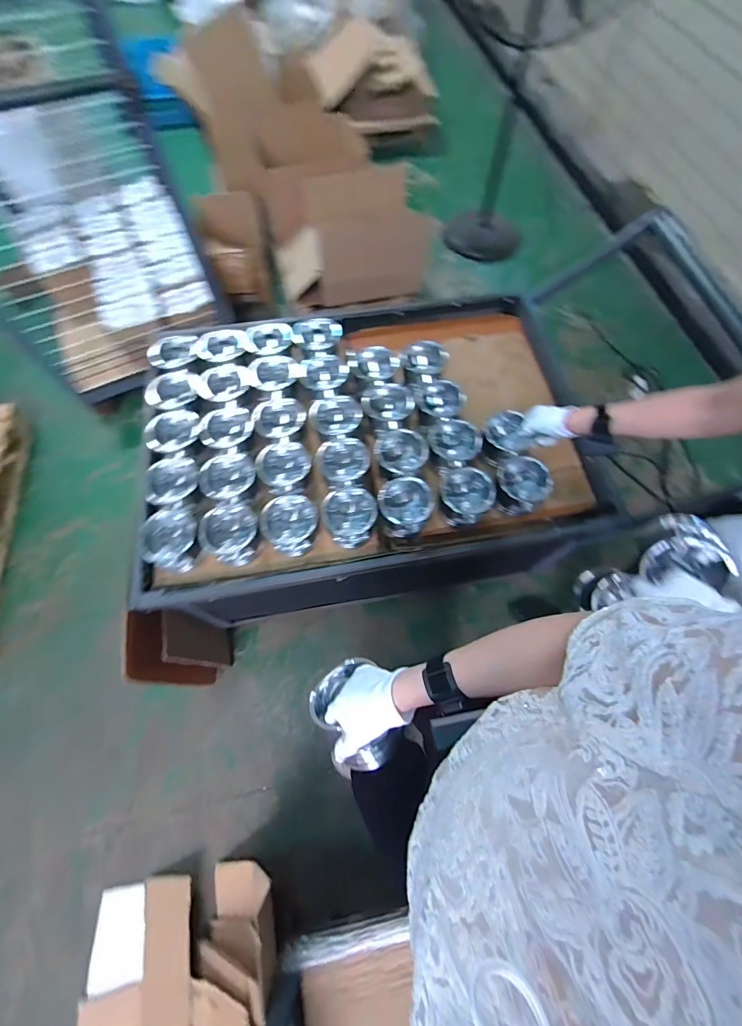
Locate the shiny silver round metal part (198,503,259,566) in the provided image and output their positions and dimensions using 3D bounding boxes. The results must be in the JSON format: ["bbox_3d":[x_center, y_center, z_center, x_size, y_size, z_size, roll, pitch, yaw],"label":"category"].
[{"bbox_3d":[-0.305,0.046,0.844,0.120,0.098,0.116,0,67,0],"label":"shiny silver round metal part"}]

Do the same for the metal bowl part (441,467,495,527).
[{"bbox_3d":[0.214,-0.039,0.877,0.114,0.089,0.123,0,67,0],"label":"metal bowl part"}]

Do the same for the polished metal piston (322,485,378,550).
[{"bbox_3d":[-0.045,0.014,0.861,0.113,0.105,0.106,0,67,0],"label":"polished metal piston"}]

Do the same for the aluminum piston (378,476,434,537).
[{"bbox_3d":[0.075,-0.013,0.867,0.112,0.126,0.106,0,67,0],"label":"aluminum piston"}]

